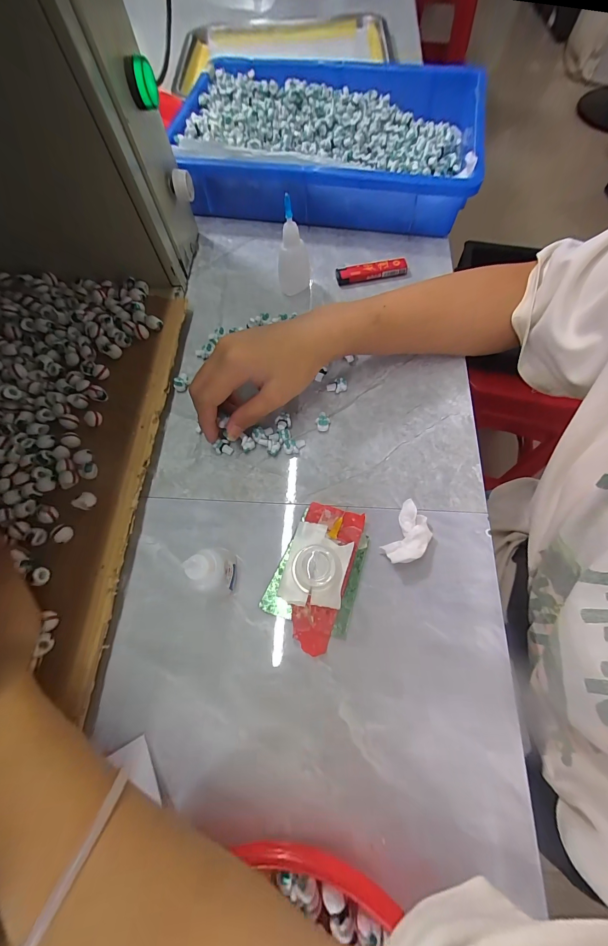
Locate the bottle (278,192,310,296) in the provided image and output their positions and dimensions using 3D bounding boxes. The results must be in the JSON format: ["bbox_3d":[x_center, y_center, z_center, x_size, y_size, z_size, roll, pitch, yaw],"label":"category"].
[{"bbox_3d":[-0.010,-0.228,0.324,0.031,0.086,0.016,-35,72,-10],"label":"bottle"}]

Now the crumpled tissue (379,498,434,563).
[{"bbox_3d":[0.084,0.050,0.253,0.029,0.013,0.050,31,72,10],"label":"crumpled tissue"}]

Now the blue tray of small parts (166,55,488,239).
[{"bbox_3d":[0.032,-0.420,0.404,0.342,0.068,0.251,9,70,2],"label":"blue tray of small parts"}]

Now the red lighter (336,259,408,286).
[{"bbox_3d":[0.076,-0.226,0.360,0.079,0.017,0.015,-8,70,-4],"label":"red lighter"}]

